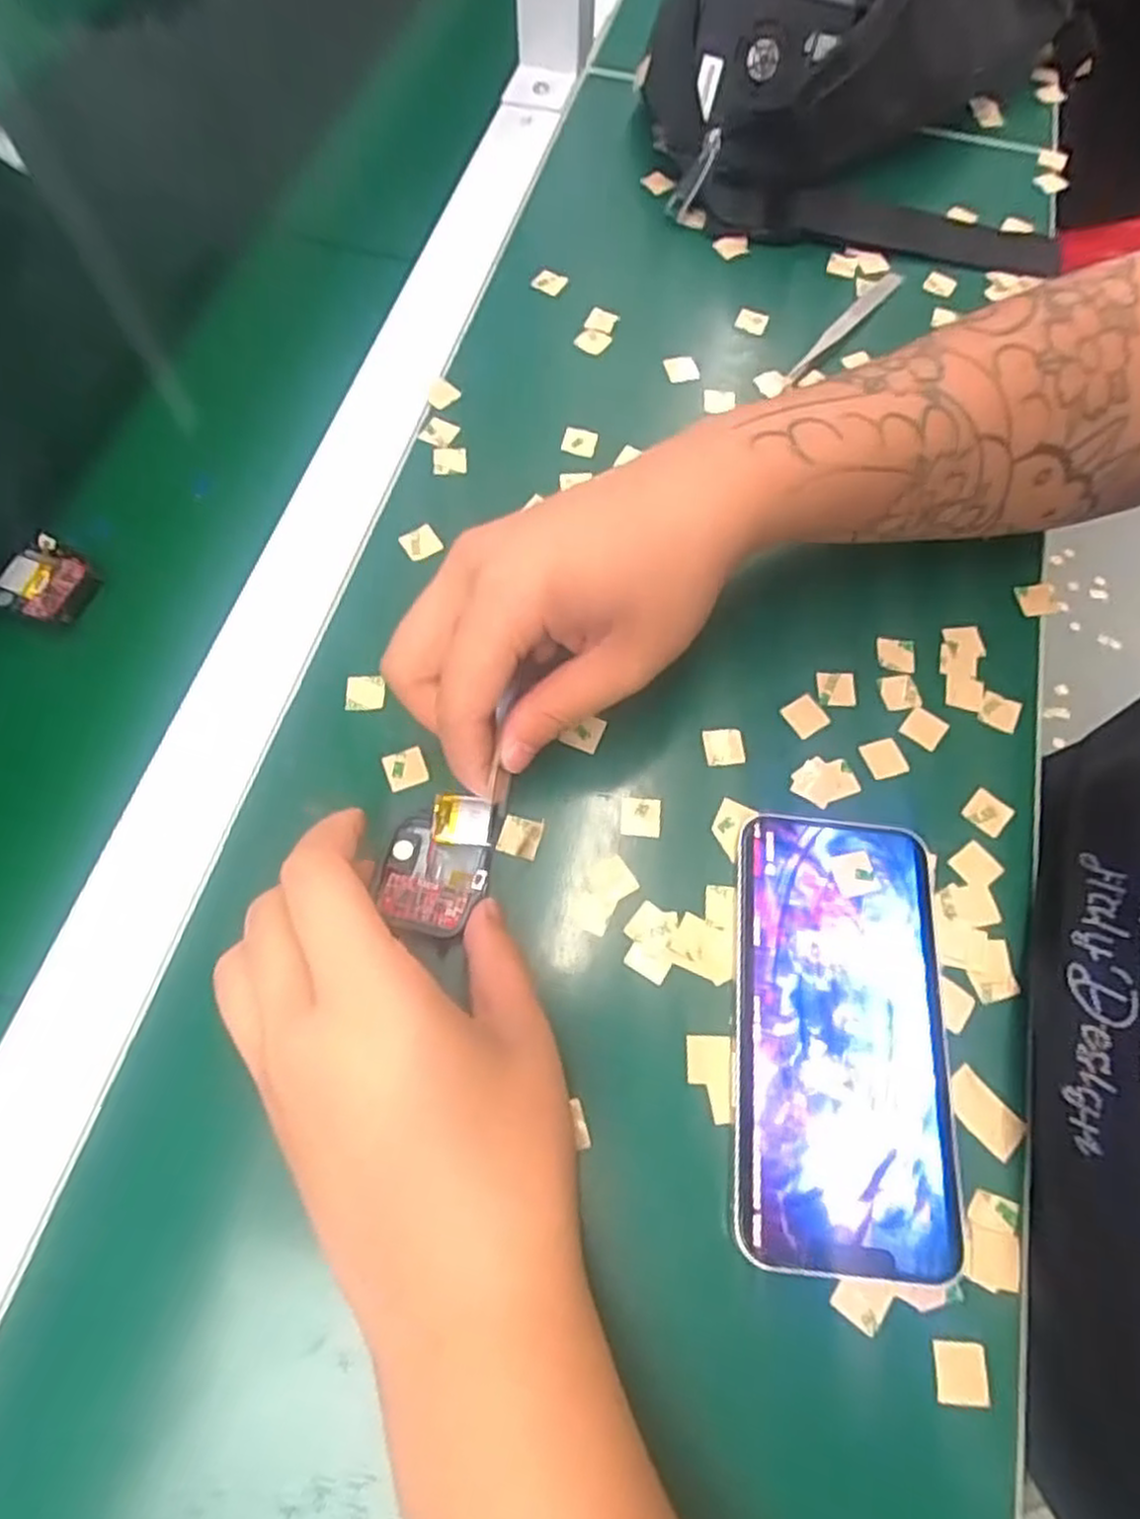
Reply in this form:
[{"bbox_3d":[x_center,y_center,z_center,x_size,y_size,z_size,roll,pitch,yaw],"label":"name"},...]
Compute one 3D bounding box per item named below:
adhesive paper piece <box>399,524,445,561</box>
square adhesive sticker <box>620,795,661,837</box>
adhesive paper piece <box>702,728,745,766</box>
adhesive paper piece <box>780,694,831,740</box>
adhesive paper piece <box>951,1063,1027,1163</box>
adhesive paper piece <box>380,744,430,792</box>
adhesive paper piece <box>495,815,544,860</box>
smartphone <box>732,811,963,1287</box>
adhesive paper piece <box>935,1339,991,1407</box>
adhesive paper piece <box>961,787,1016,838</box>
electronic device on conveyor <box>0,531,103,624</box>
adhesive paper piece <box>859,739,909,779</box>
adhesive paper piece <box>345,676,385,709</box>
[{"bbox_3d":[-0.066,-0.097,0.344,0.015,0.004,0.015,-30,70,-13],"label":"adhesive paper piece"},{"bbox_3d":[0.027,0.021,0.293,0.015,0.004,0.016,5,66,2],"label":"square adhesive sticker"},{"bbox_3d":[0.062,-0.005,0.307,0.015,0.004,0.016,-6,66,-3],"label":"adhesive paper piece"},{"bbox_3d":[0.097,-0.018,0.315,0.016,0.004,0.015,-34,73,-10],"label":"adhesive paper piece"},{"bbox_3d":[0.139,0.118,0.258,0.016,0.004,0.026,-41,69,-9],"label":"adhesive paper piece"},{"bbox_3d":[-0.064,0.003,0.299,0.016,0.004,0.016,-19,68,-9],"label":"adhesive paper piece"},{"bbox_3d":[-0.019,0.029,0.290,0.015,0.004,0.016,15,67,6],"label":"adhesive paper piece"},{"bbox_3d":[0.093,0.090,0.262,0.072,0.009,0.143,6,66,2],"label":"smartphone"},{"bbox_3d":[0.116,0.182,0.229,0.015,0.004,0.015,2,62,5],"label":"adhesive paper piece"},{"bbox_3d":[0.163,0.020,0.299,0.016,0.004,0.015,42,72,16],"label":"adhesive paper piece"},{"bbox_3d":[-0.224,-0.077,0.328,0.043,0.010,0.034,26,68,10],"label":"electronic device on conveyor"},{"bbox_3d":[0.126,-0.001,0.306,0.015,0.004,0.016,-17,68,-8],"label":"adhesive paper piece"},{"bbox_3d":[-0.083,-0.028,0.311,0.016,0.004,0.015,4,66,1],"label":"adhesive paper piece"}]

